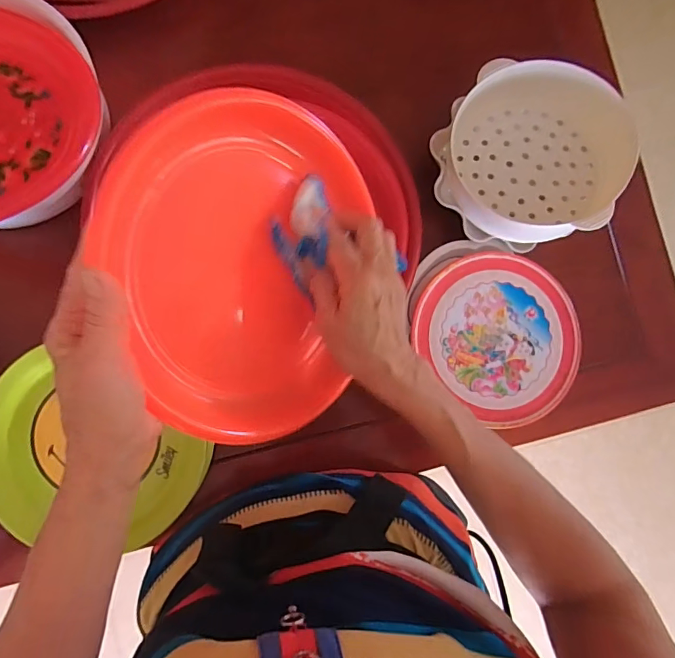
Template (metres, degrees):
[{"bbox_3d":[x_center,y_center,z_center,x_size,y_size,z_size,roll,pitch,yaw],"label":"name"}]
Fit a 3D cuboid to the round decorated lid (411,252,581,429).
[{"bbox_3d":[0.166,0.006,0.462,0.155,0.013,0.168,1,85,-6],"label":"round decorated lid"}]

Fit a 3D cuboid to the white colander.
[{"bbox_3d":[0.203,-0.183,0.454,0.172,0.079,0.200,41,82,-2],"label":"white colander"}]

